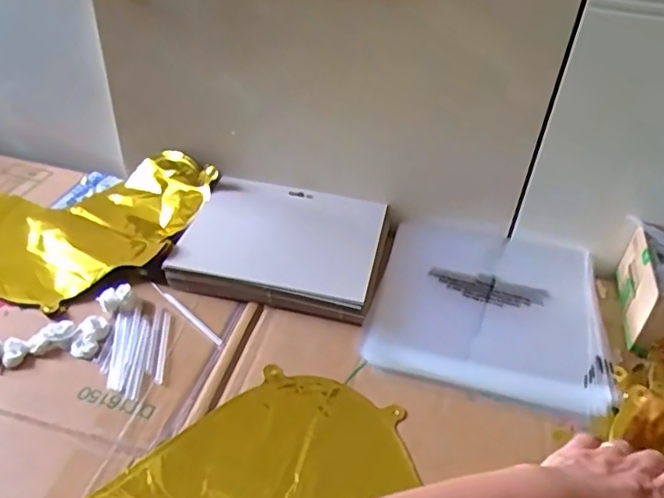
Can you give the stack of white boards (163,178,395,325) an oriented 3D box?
[{"bbox_3d":[-0.045,-0.007,0.614,0.200,0.031,0.171,10,40,7],"label":"stack of white boards"}]

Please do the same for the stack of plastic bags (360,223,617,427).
[{"bbox_3d":[0.155,0.052,0.582,0.209,0.013,0.223,12,40,10],"label":"stack of plastic bags"}]

